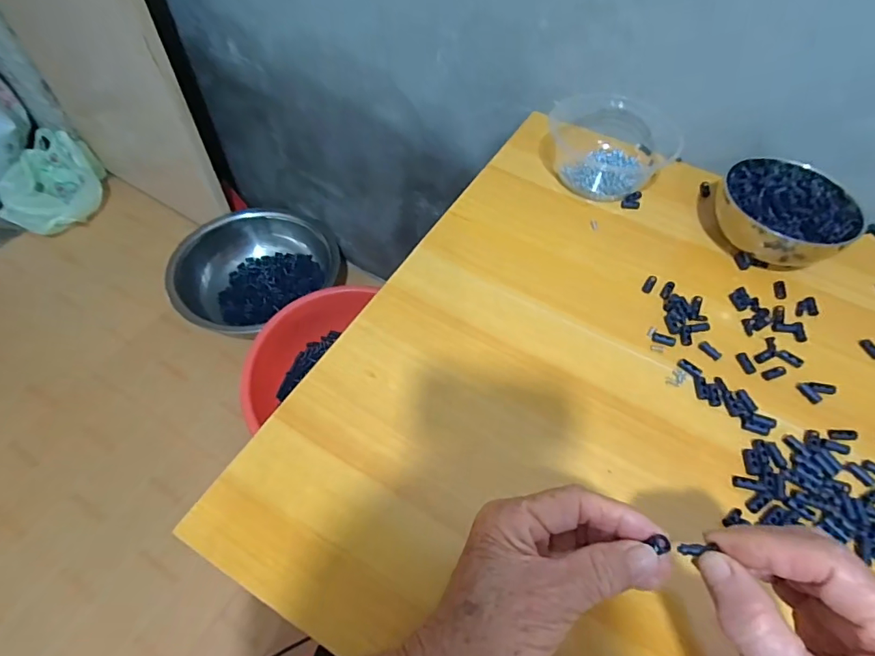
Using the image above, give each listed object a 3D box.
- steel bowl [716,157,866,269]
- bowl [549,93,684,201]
[{"bbox_3d":[0.338,-0.113,0.478,0.123,0.052,0.111,20,57,10],"label":"steel bowl"},{"bbox_3d":[0.187,-0.207,0.535,0.147,0.055,0.131,26,58,14],"label":"bowl"}]

